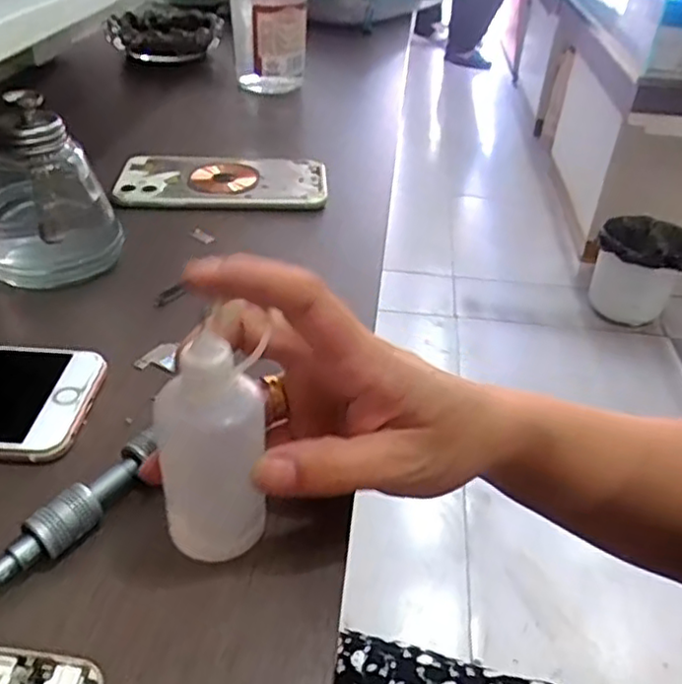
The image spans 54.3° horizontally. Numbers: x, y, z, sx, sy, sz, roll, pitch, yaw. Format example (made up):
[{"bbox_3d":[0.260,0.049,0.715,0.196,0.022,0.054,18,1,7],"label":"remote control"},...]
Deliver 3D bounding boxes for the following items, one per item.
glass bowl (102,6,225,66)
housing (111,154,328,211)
[{"bbox_3d":[-0.203,-0.353,0.759,0.122,0.032,0.143,-11,39,-17],"label":"glass bowl"},{"bbox_3d":[-0.085,-0.118,0.488,0.146,0.015,0.077,1,38,-3],"label":"housing"}]

